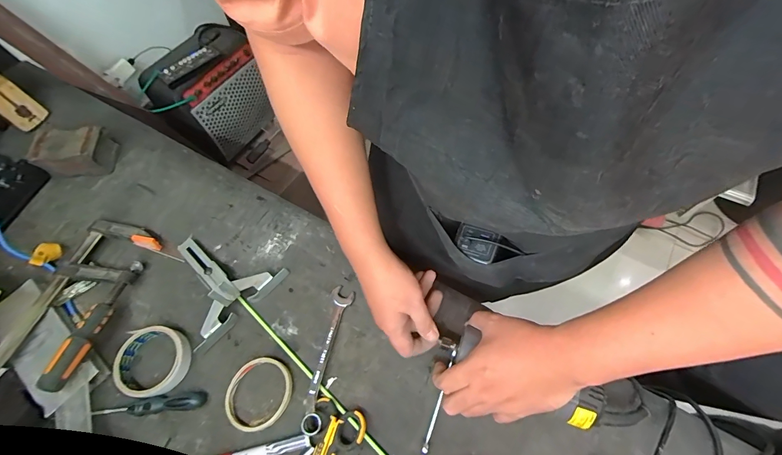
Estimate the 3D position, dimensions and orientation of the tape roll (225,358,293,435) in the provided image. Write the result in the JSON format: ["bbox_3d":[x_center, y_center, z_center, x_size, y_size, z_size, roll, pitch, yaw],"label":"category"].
[{"bbox_3d":[-0.173,0.217,0.473,0.080,0.014,0.087,-1,62,1],"label":"tape roll"}]

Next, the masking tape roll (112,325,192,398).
[{"bbox_3d":[-0.326,0.180,0.490,0.092,0.021,0.088,-1,62,1],"label":"masking tape roll"}]

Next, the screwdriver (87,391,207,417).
[{"bbox_3d":[-0.317,0.233,0.471,0.146,0.017,0.021,-6,62,-2],"label":"screwdriver"}]

